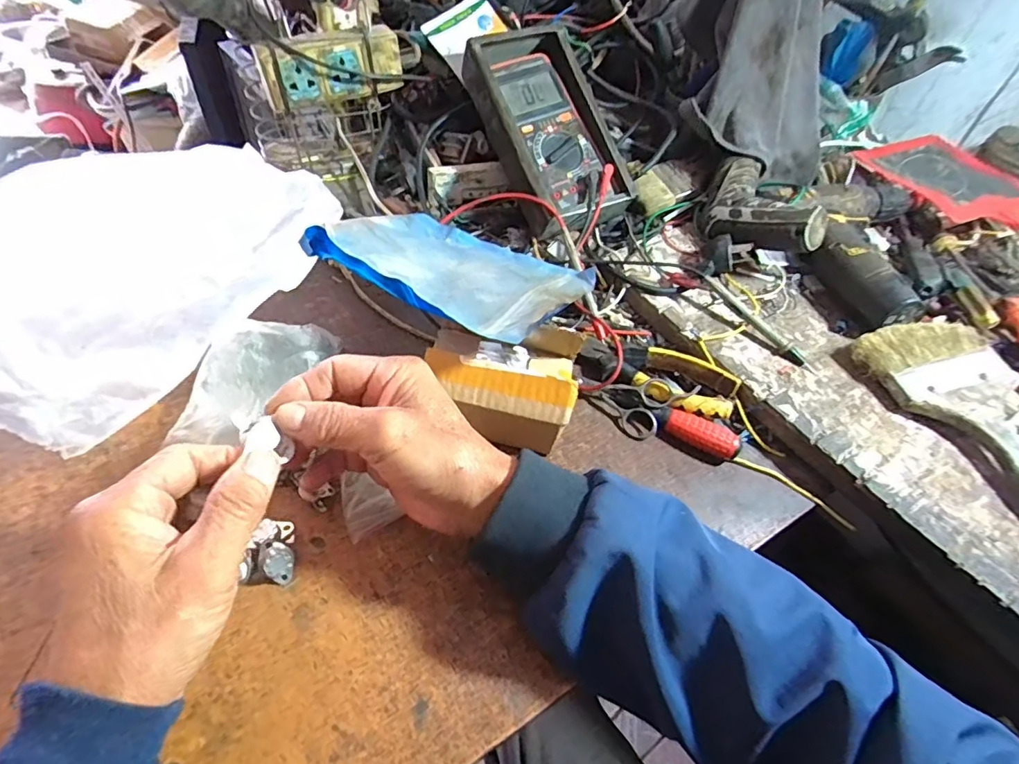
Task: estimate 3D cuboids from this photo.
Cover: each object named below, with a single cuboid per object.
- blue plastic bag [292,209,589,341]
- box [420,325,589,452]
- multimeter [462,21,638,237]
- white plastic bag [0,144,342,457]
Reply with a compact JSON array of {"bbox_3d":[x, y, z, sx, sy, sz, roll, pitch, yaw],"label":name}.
[{"bbox_3d":[-0.040,-0.094,0.422,0.191,0.024,0.155,25,36,19],"label":"blue plastic bag"},{"bbox_3d":[-0.007,0.007,0.394,0.108,0.071,0.081,8,51,0],"label":"box"},{"bbox_3d":[0.038,-0.265,0.544,0.117,0.061,0.234,-20,82,-13],"label":"multimeter"},{"bbox_3d":[-0.282,-0.077,0.394,0.173,0.093,0.272,30,54,17],"label":"white plastic bag"}]

